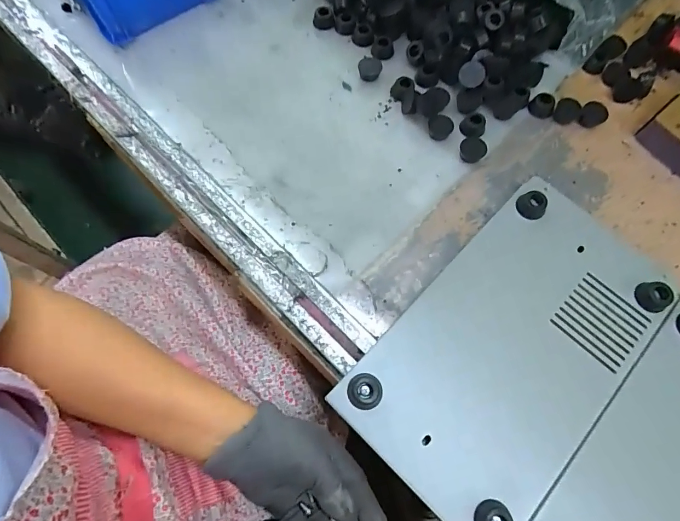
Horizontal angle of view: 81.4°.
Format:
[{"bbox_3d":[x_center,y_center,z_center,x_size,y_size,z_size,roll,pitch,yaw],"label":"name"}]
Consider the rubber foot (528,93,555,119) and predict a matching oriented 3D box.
[{"bbox_3d":[0.205,-0.157,0.401,0.019,0.014,0.022,-23,71,-8],"label":"rubber foot"}]

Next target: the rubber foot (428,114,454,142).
[{"bbox_3d":[0.101,-0.133,0.398,0.024,0.008,0.027,17,71,7],"label":"rubber foot"}]

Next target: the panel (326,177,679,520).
[{"bbox_3d":[0.137,0.065,0.310,0.152,0.029,0.263,42,75,15],"label":"panel"}]

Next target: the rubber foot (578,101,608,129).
[{"bbox_3d":[0.255,-0.146,0.399,0.024,0.016,0.023,0,70,1],"label":"rubber foot"}]

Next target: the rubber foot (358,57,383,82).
[{"bbox_3d":[0.032,-0.204,0.420,0.024,0.014,0.020,7,70,3],"label":"rubber foot"}]

